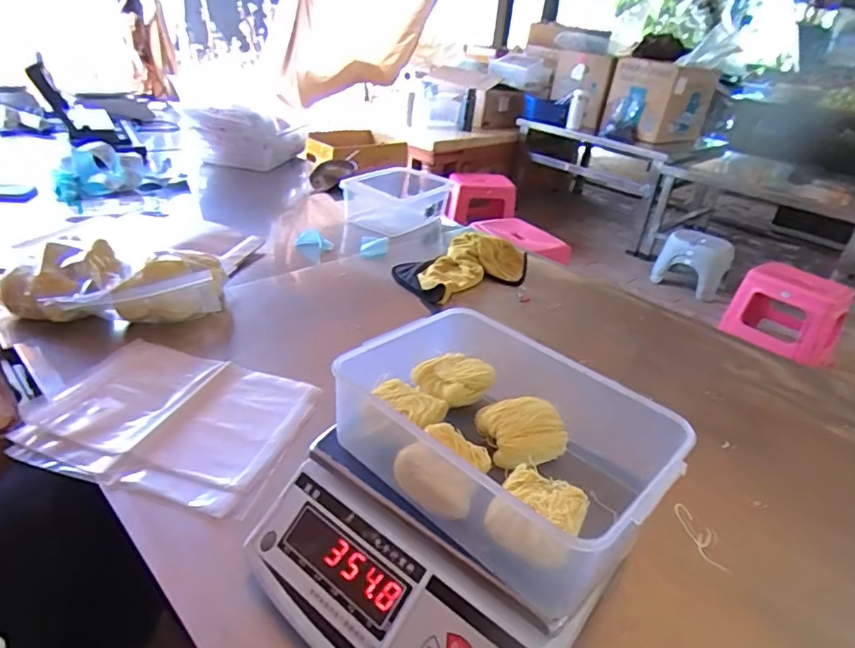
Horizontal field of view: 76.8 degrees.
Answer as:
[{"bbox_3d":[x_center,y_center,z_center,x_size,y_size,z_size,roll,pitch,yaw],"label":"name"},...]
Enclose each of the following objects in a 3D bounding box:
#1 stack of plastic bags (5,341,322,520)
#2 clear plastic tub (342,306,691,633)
[{"bbox_3d":[-0.307,0.112,0.666,0.280,0.026,0.237,12,31,8],"label":"stack of plastic bags"},{"bbox_3d":[0.078,0.095,0.495,0.267,0.093,0.223,31,38,34],"label":"clear plastic tub"}]

